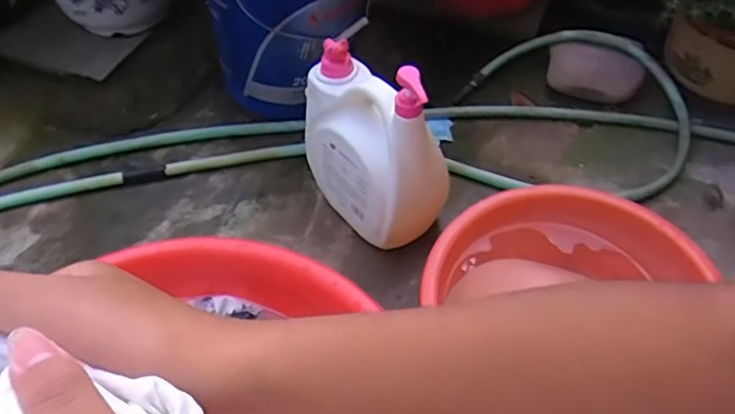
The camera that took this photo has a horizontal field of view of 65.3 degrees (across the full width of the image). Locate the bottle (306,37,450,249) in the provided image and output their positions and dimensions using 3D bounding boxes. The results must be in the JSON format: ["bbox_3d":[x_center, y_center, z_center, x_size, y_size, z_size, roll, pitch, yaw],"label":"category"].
[{"bbox_3d":[0.001,-0.109,0.848,0.123,0.301,0.215,-30,60,-22],"label":"bottle"}]

